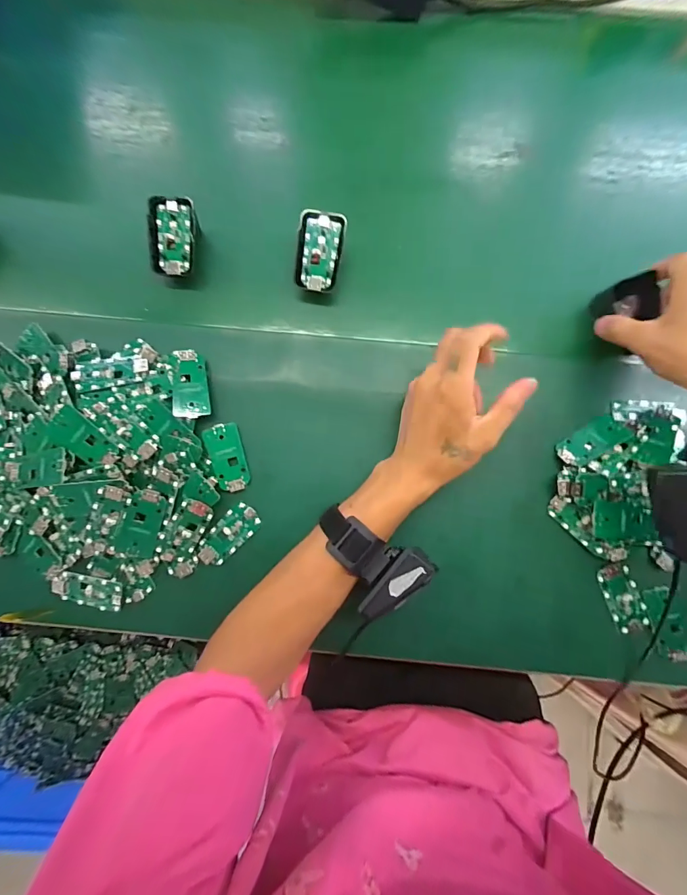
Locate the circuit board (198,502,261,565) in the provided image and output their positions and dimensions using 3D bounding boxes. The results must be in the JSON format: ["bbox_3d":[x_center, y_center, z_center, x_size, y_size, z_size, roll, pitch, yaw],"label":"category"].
[{"bbox_3d":[-0.107,0.082,0.363,0.031,0.004,0.063,41,84,4],"label":"circuit board"}]

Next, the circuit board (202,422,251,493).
[{"bbox_3d":[-0.108,0.010,0.366,0.031,0.008,0.063,-17,83,-3],"label":"circuit board"}]

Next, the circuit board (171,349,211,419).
[{"bbox_3d":[-0.142,-0.061,0.363,0.031,0.007,0.066,-4,77,-10],"label":"circuit board"}]

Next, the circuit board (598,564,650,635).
[{"bbox_3d":[0.258,0.139,0.358,0.032,0.007,0.062,-22,84,-3],"label":"circuit board"}]

